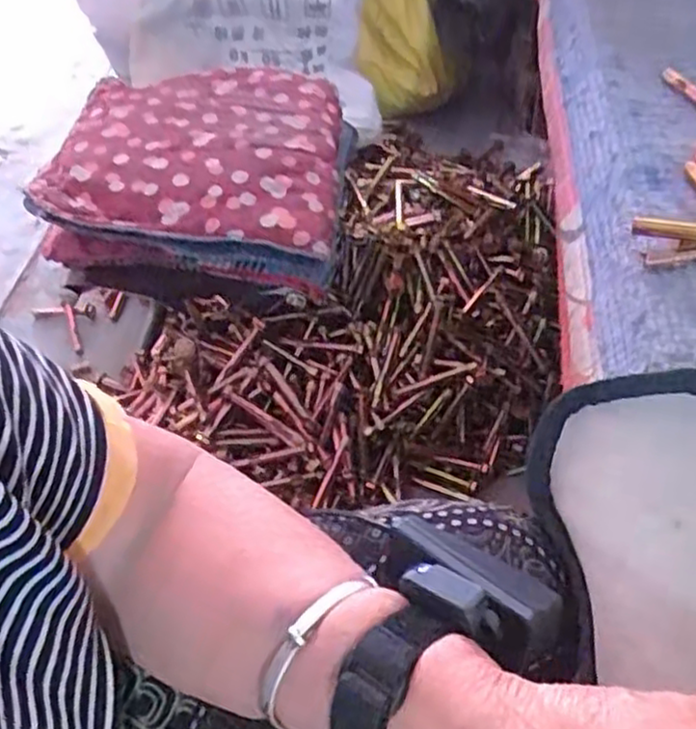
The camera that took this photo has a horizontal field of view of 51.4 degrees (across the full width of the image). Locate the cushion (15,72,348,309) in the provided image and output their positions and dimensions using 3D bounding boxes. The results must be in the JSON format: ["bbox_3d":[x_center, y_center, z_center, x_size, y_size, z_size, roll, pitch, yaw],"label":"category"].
[{"bbox_3d":[-0.173,-0.232,0.868,0.335,0.099,0.312,2,49,8],"label":"cushion"}]

